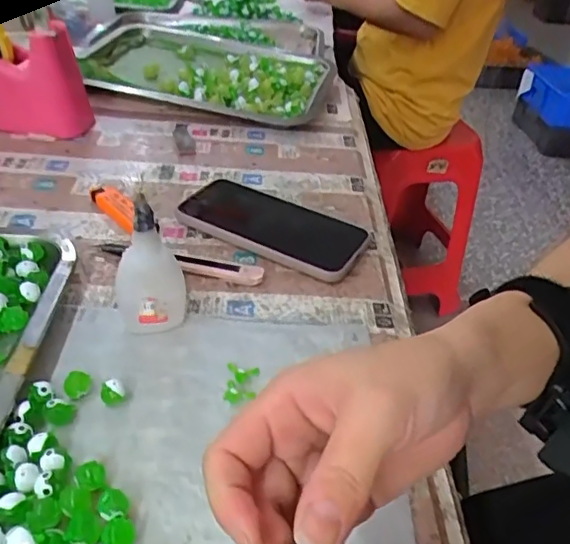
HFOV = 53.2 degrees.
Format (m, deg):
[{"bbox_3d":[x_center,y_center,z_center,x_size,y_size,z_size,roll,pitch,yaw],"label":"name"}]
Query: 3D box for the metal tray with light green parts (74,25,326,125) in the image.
[{"bbox_3d":[-0.086,-0.260,0.713,0.282,0.042,0.204,7,37,-1],"label":"metal tray with light green parts"}]

